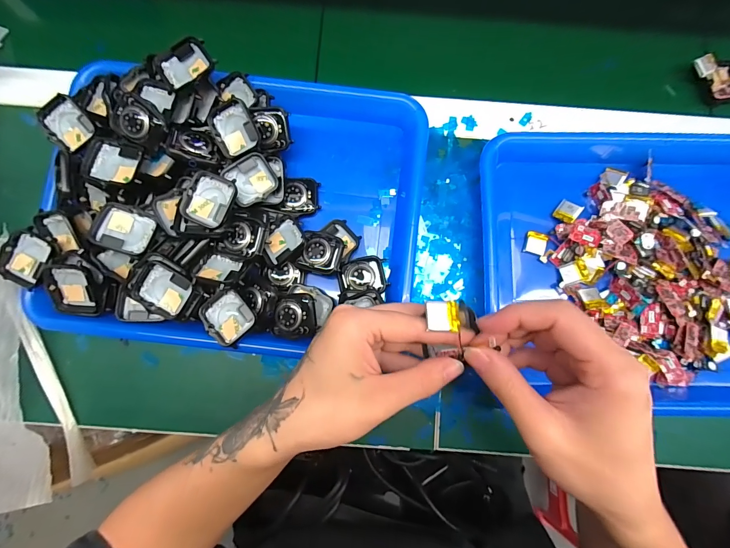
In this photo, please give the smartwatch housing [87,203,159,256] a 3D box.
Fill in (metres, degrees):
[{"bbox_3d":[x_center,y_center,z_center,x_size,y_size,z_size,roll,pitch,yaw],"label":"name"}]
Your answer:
[{"bbox_3d":[-0.195,-0.037,0.275,0.042,0.010,0.037,15,74,-16],"label":"smartwatch housing"}]

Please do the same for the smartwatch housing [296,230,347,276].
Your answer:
[{"bbox_3d":[-0.038,-0.017,0.305,0.036,0.016,0.035,17,83,3],"label":"smartwatch housing"}]

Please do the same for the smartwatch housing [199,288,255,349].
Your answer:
[{"bbox_3d":[-0.115,0.036,0.285,0.036,0.010,0.043,-41,84,-5],"label":"smartwatch housing"}]

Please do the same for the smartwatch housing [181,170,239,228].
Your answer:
[{"bbox_3d":[-0.130,-0.061,0.282,0.038,0.010,0.042,21,91,1],"label":"smartwatch housing"}]

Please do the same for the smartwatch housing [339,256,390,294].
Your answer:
[{"bbox_3d":[-0.001,0.001,0.308,0.045,0.016,0.033,-10,83,-1],"label":"smartwatch housing"}]

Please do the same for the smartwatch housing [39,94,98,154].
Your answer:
[{"bbox_3d":[-0.265,-0.134,0.302,0.035,0.011,0.040,-37,107,-3],"label":"smartwatch housing"}]

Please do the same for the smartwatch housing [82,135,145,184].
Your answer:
[{"bbox_3d":[-0.205,-0.092,0.277,0.044,0.010,0.038,13,83,2],"label":"smartwatch housing"}]

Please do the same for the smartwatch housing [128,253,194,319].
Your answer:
[{"bbox_3d":[-0.167,0.010,0.277,0.046,0.010,0.038,37,90,-12],"label":"smartwatch housing"}]

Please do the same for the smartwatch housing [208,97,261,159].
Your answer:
[{"bbox_3d":[-0.114,-0.127,0.293,0.038,0.009,0.043,-20,101,12],"label":"smartwatch housing"}]

